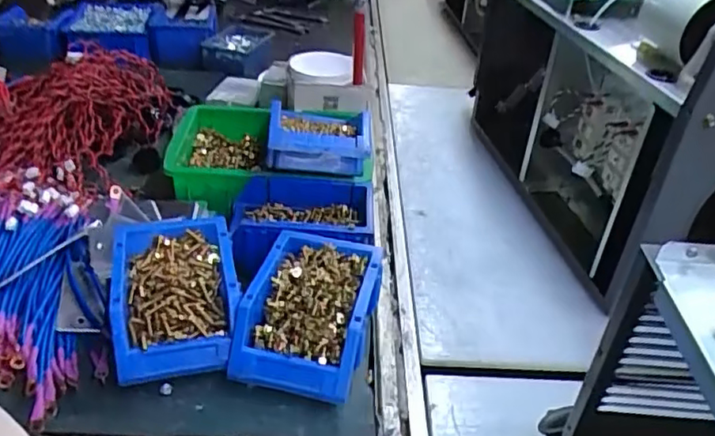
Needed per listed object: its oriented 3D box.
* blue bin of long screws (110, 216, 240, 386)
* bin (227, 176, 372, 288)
[{"bbox_3d":[-0.168,0.072,0.558,0.107,0.068,0.154,-6,36,-15],"label":"blue bin of long screws"},{"bbox_3d":[-0.061,0.010,0.657,0.160,0.057,0.125,0,35,-6],"label":"bin"}]

